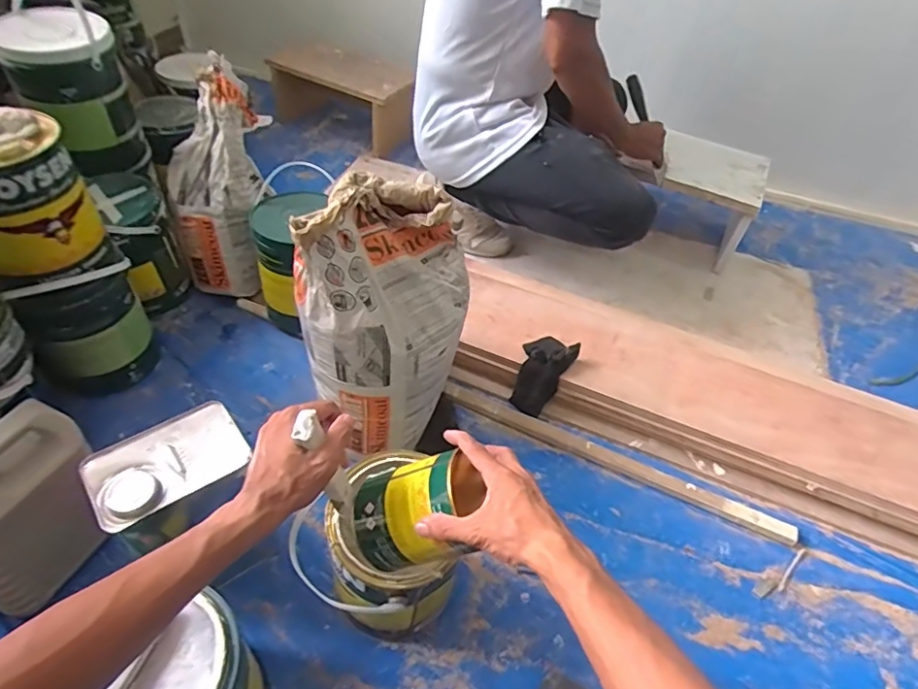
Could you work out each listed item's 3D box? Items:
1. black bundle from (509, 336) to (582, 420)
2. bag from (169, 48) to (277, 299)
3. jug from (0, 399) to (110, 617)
[{"bbox_3d":[0.147,0.053,0.969,0.086,0.086,0.137,22,50,13],"label":"black bundle"},{"bbox_3d":[-0.435,-0.294,0.995,0.166,0.412,0.106,7,14,0],"label":"bag"},{"bbox_3d":[-0.498,0.203,0.641,0.086,0.212,0.170,34,52,23],"label":"jug"}]

